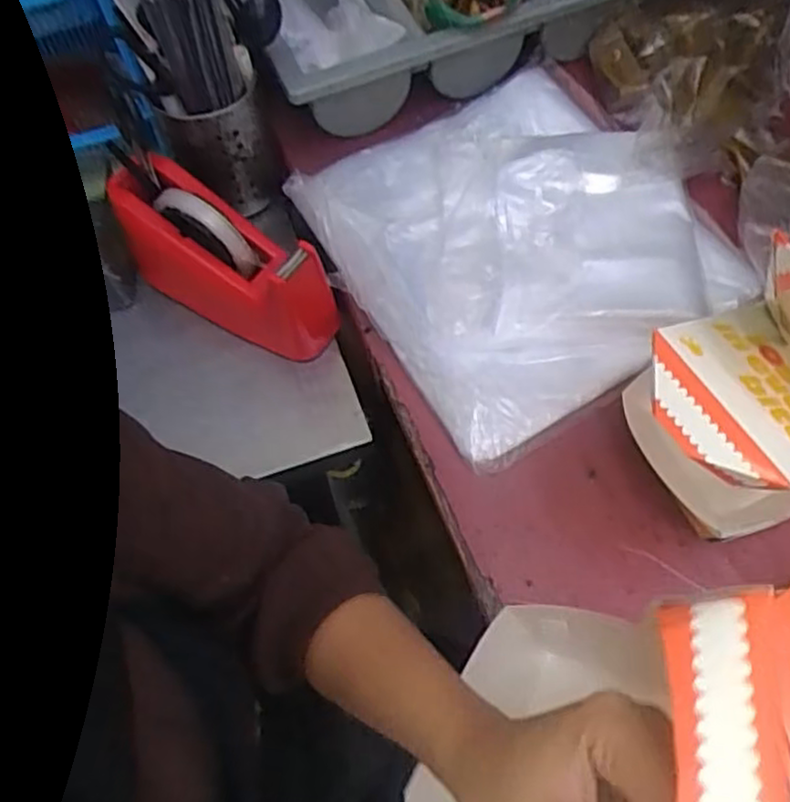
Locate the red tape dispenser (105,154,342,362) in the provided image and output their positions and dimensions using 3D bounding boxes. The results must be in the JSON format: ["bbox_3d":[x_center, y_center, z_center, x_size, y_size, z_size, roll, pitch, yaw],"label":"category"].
[{"bbox_3d":[-0.144,-0.119,0.616,0.213,0.110,0.074,32,67,17],"label":"red tape dispenser"}]

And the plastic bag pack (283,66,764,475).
[{"bbox_3d":[0.101,-0.138,0.616,0.287,0.040,0.316,-28,65,-12],"label":"plastic bag pack"}]

